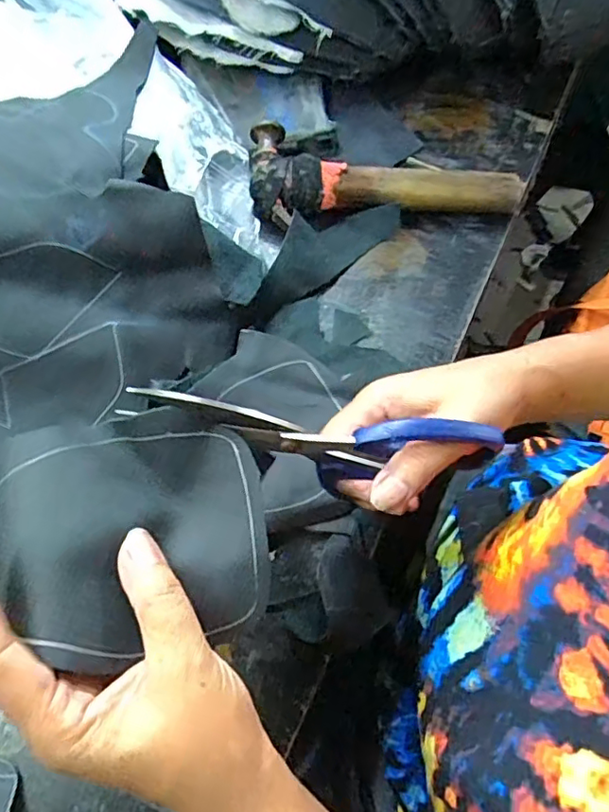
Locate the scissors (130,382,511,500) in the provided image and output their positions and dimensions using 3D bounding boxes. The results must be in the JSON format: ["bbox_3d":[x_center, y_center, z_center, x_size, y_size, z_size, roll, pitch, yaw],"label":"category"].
[{"bbox_3d":[0.003,0.020,0.299,0.173,0.068,0.023,10,67,-15],"label":"scissors"}]

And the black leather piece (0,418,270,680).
[{"bbox_3d":[-0.072,0.053,0.253,0.109,0.014,0.100,-6,69,-22],"label":"black leather piece"}]

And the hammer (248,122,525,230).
[{"bbox_3d":[0.067,-0.198,0.494,0.225,0.040,0.090,-6,68,-3],"label":"hammer"}]

